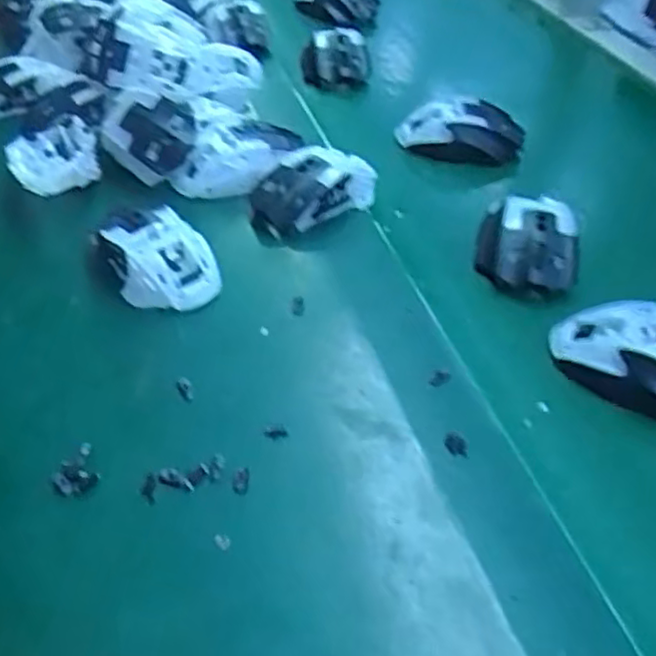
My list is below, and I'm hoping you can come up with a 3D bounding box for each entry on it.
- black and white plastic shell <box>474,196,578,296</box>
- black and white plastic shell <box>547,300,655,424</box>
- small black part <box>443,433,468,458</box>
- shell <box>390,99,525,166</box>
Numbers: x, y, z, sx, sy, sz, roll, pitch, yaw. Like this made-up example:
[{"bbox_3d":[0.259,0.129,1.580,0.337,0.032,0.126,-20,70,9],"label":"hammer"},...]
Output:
[{"bbox_3d":[0.149,-0.061,0.511,0.069,0.034,0.079,10,45,8],"label":"black and white plastic shell"},{"bbox_3d":[0.204,0.017,0.435,0.115,0.033,0.074,26,49,22],"label":"black and white plastic shell"},{"bbox_3d":[0.072,0.066,0.388,0.013,0.005,0.012,10,45,7],"label":"small black part"},{"bbox_3d":[0.123,-0.184,0.644,0.114,0.035,0.068,13,45,11],"label":"shell"}]

